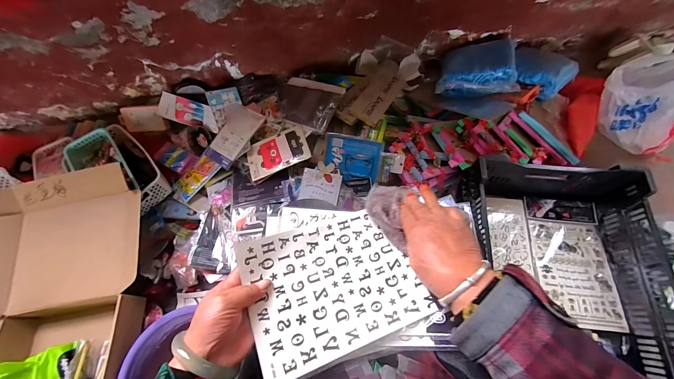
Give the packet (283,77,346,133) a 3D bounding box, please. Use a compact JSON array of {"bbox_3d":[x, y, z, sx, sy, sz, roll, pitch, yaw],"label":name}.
[{"bbox_3d":[-0.091,-0.264,0.861,0.206,0.018,0.147,24,83,29],"label":"packet"}]

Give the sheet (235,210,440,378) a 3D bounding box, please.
[{"bbox_3d":[-0.005,0.108,0.357,0.203,0.049,0.173,-21,67,-7],"label":"sheet"}]

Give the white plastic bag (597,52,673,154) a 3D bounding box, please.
[{"bbox_3d":[0.923,-0.264,0.815,0.159,0.299,0.237,-24,68,-9],"label":"white plastic bag"}]

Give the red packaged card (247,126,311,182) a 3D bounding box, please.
[{"bbox_3d":[-0.170,-0.105,0.821,0.178,0.013,0.112,-22,70,1],"label":"red packaged card"}]

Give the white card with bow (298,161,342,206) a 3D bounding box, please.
[{"bbox_3d":[-0.042,-0.021,0.773,0.103,0.012,0.107,10,80,-3],"label":"white card with bow"}]

